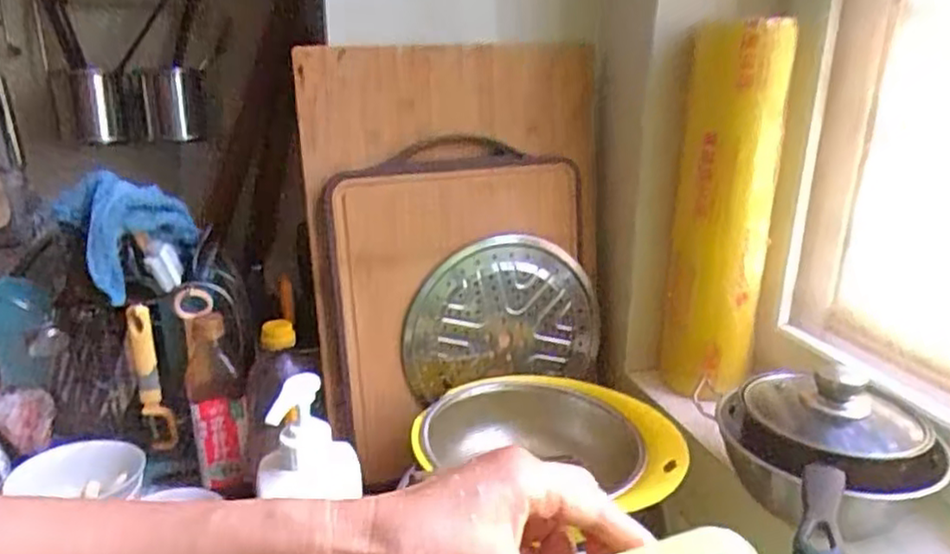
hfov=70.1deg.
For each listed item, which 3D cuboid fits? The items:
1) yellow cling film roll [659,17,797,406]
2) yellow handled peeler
[{"bbox_3d":[0.268,-0.057,0.743,0.103,0.401,0.085,8,21,20],"label":"yellow cling film roll"},{"bbox_3d":[-0.389,0.124,0.813,0.032,0.189,0.019,11,23,28],"label":"yellow handled peeler"}]

